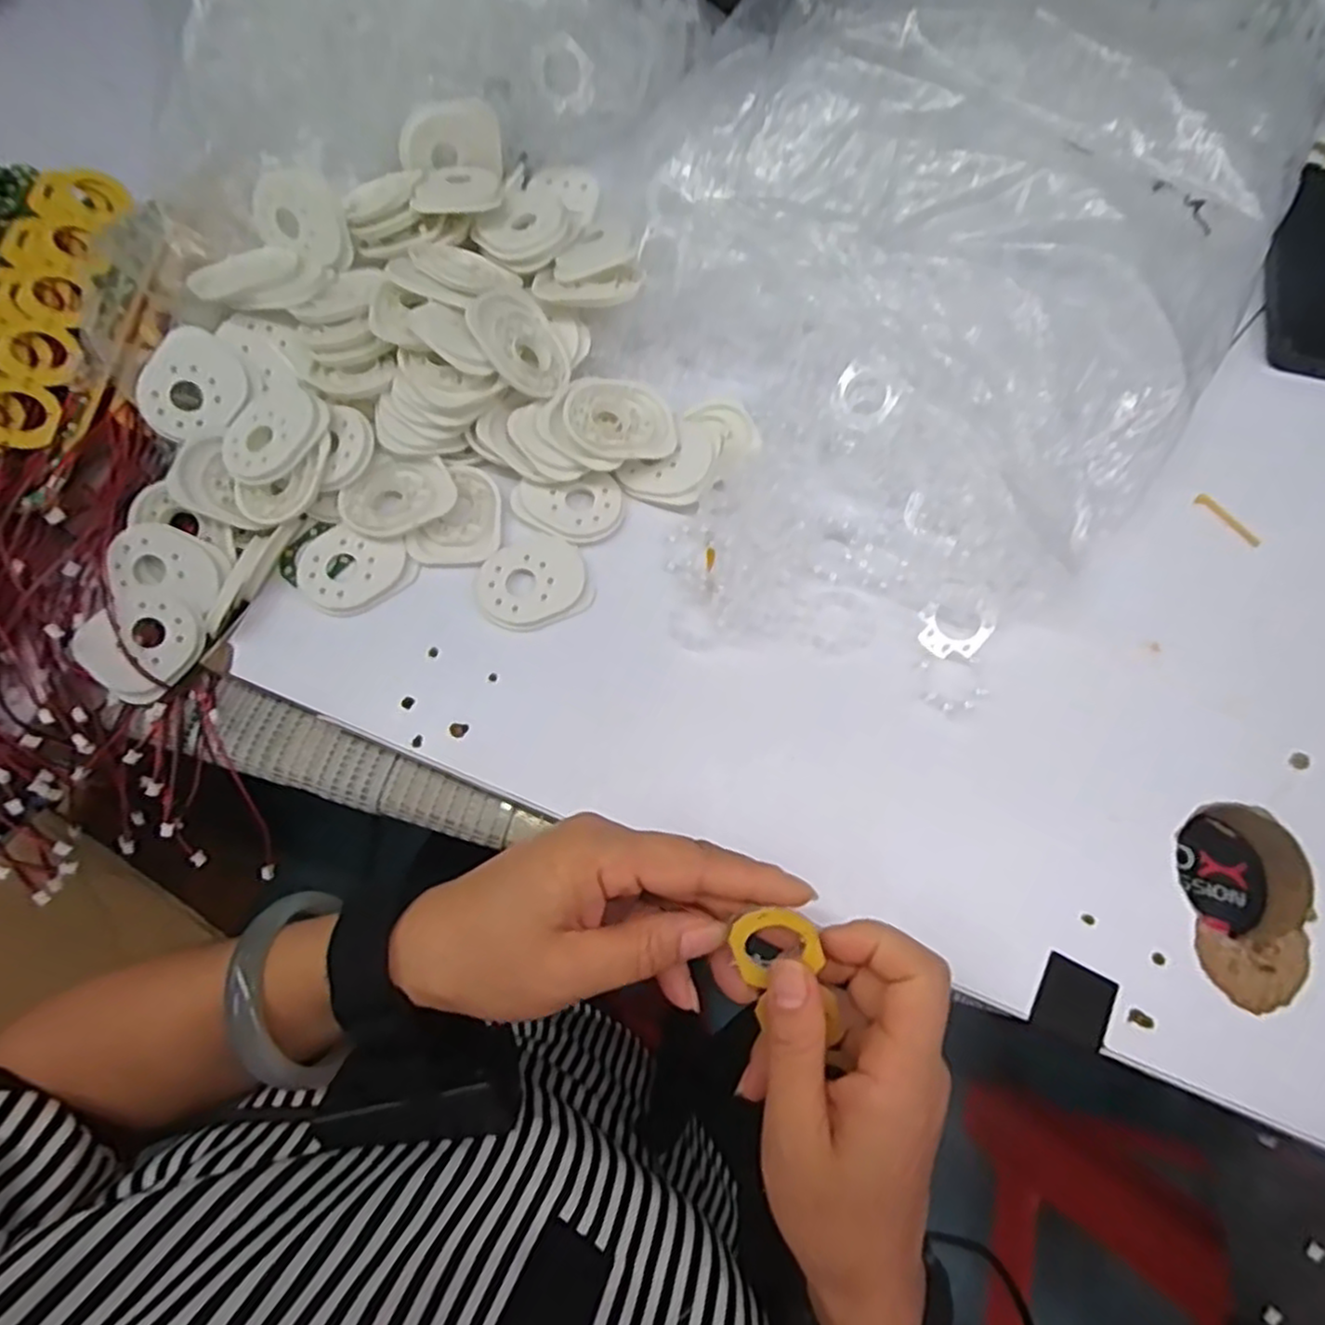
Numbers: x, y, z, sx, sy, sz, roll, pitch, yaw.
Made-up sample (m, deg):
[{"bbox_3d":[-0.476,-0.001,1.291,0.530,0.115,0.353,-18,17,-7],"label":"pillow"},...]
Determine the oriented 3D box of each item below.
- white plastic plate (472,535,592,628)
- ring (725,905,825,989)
[{"bbox_3d":[-0.068,-0.042,0.371,0.054,0.007,0.047,-22,78,-5],"label":"white plastic plate"},{"bbox_3d":[0.041,0.105,0.270,0.033,0.005,0.031,1,113,3],"label":"ring"}]

